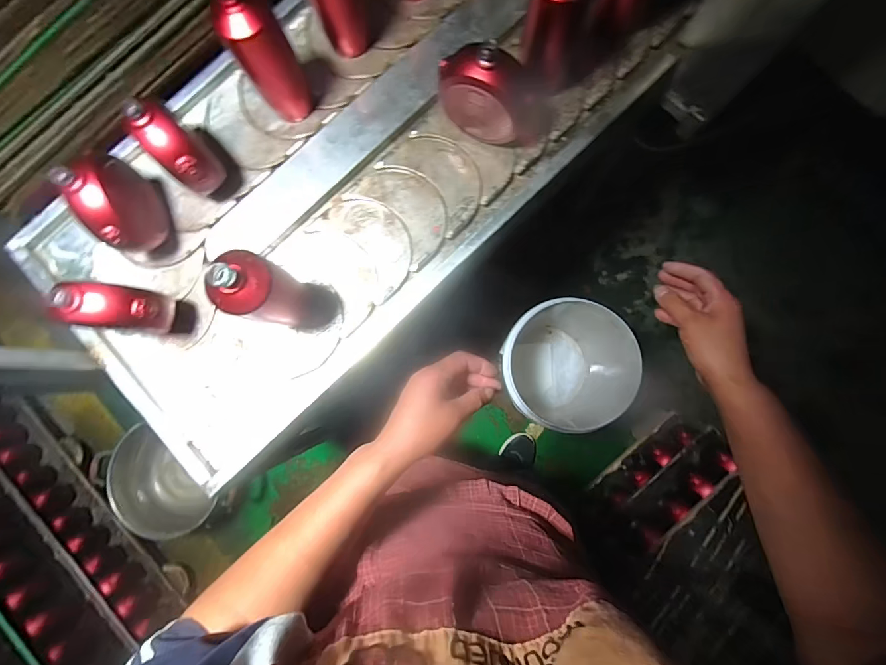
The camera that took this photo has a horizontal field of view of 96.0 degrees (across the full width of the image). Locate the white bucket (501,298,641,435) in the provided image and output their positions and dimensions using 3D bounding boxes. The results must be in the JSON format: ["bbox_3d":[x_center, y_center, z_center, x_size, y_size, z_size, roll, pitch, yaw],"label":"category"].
[{"bbox_3d":[0.333,0.086,1.107,0.360,0.375,0.308,-12,84,0],"label":"white bucket"}]

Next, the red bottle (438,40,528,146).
[{"bbox_3d":[0.054,-0.335,0.572,0.131,0.150,0.054,19,85,3],"label":"red bottle"}]

